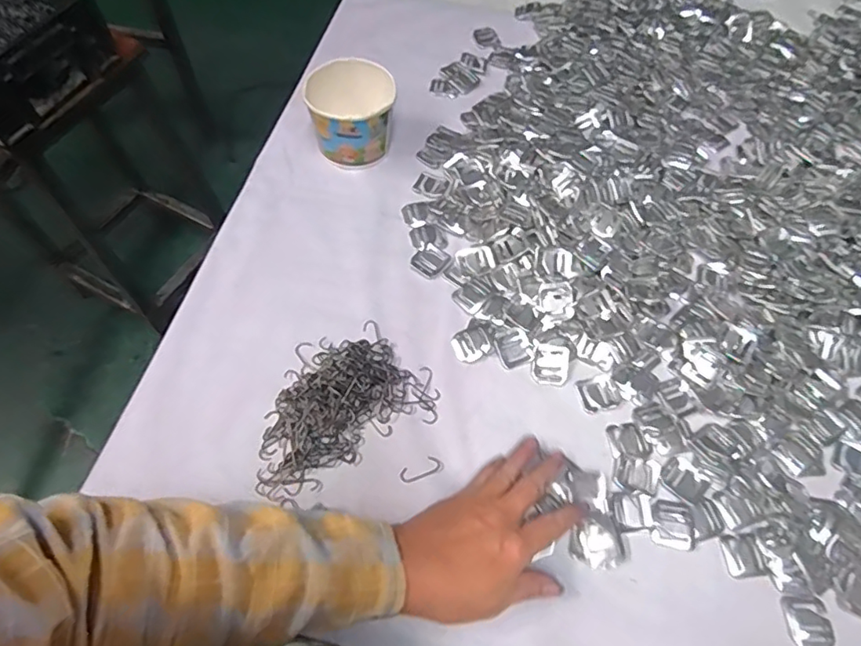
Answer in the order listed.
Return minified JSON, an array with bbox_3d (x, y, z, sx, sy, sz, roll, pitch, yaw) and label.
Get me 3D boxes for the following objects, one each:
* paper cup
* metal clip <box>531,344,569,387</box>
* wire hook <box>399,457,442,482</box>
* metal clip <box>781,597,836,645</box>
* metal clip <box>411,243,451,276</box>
[{"bbox_3d":[-0.082,-0.218,0.585,0.089,0.076,0.081,1,60,-2],"label":"paper cup"},{"bbox_3d":[0.107,0.037,0.491,0.030,0.004,0.036,11,75,12],"label":"metal clip"},{"bbox_3d":[-0.008,0.117,0.441,0.035,0.004,0.014,-21,63,-14],"label":"wire hook"},{"bbox_3d":[0.274,0.218,0.400,0.032,0.004,0.034,3,60,-1],"label":"metal clip"},{"bbox_3d":[0.000,-0.062,0.543,0.031,0.004,0.033,36,65,16],"label":"metal clip"}]

